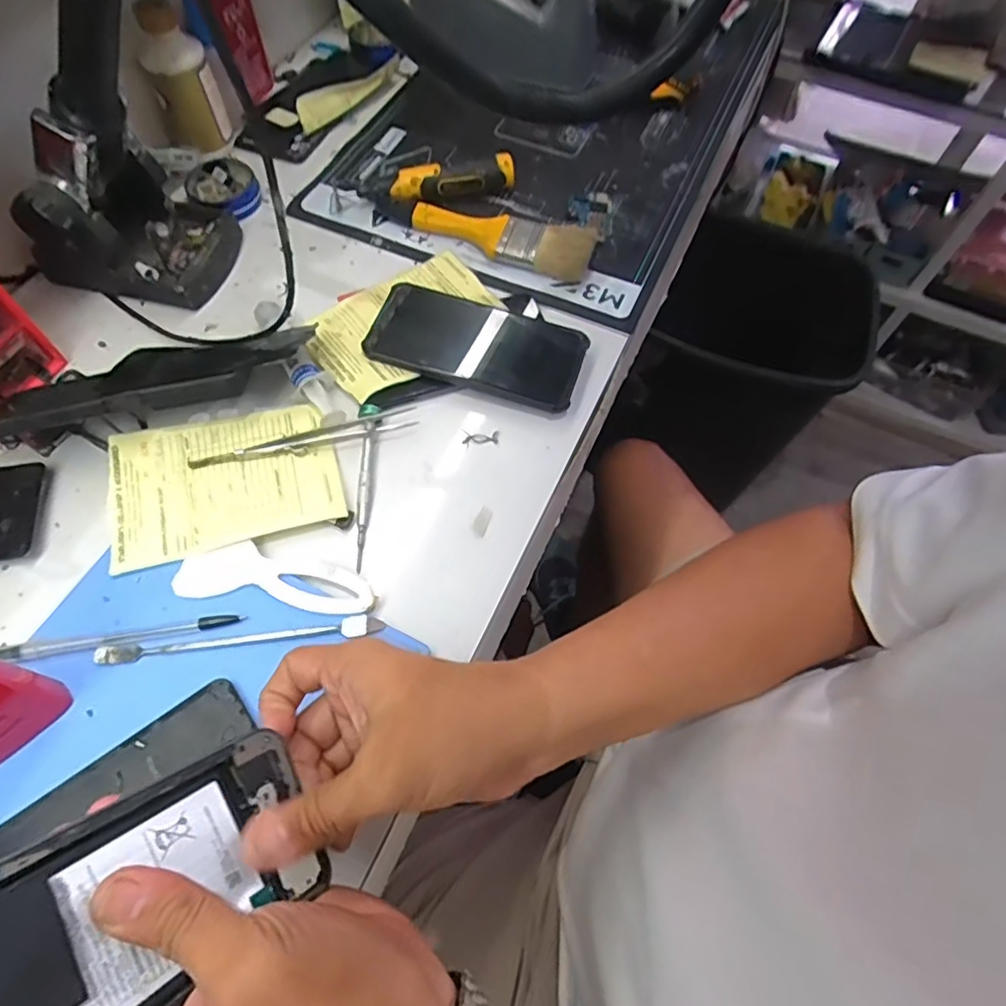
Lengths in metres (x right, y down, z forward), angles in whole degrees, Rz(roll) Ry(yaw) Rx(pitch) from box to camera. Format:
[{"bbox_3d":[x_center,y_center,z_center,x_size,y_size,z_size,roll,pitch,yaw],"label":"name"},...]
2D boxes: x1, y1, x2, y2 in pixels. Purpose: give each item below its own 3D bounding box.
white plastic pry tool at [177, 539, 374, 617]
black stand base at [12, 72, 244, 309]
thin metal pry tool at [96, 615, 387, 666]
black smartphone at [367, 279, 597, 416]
[{"bbox_3d":[-0.145,0.048,0.391,0.125,0.004,0.038,7,63,2],"label":"white plastic pry tool"},{"bbox_3d":[-0.286,-0.230,0.466,0.108,0.133,0.141,40,68,17],"label":"black stand base"},{"bbox_3d":[-0.159,0.082,0.370,0.168,0.007,0.012,-6,63,-5],"label":"thin metal pry tool"},{"bbox_3d":[-0.018,-0.127,0.481,0.162,0.012,0.084,19,62,2],"label":"black smartphone"}]

